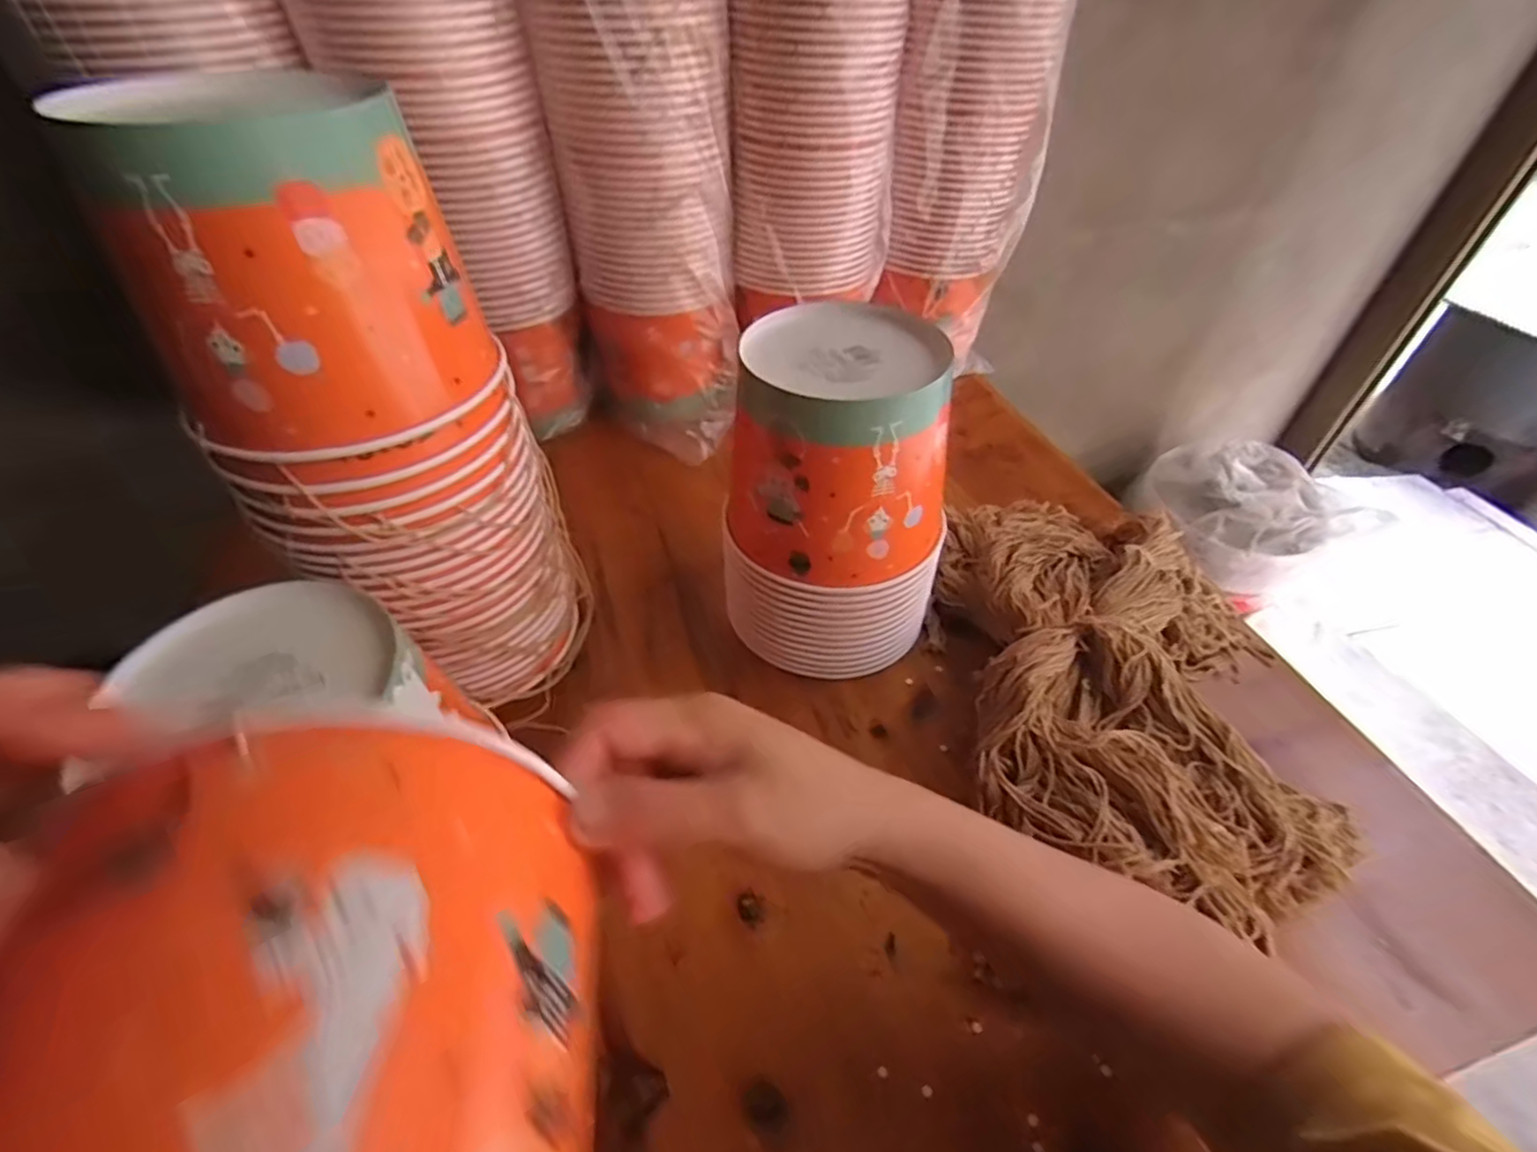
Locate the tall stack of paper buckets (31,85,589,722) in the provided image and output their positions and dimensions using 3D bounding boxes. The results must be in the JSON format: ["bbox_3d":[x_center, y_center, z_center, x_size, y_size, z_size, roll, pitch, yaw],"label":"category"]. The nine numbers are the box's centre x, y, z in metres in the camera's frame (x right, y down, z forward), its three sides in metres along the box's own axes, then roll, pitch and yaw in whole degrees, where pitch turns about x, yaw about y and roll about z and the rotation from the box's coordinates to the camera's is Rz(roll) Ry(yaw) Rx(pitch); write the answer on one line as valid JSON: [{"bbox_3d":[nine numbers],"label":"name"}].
[{"bbox_3d":[-0.212,-0.071,0.391,0.129,0.347,0.131,0,46,-2],"label":"tall stack of paper buckets"}]

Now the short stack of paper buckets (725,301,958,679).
[{"bbox_3d":[0.054,-0.046,0.471,0.154,0.229,0.144,4,46,2],"label":"short stack of paper buckets"}]

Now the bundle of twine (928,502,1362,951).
[{"bbox_3d":[0.252,0.064,0.484,0.267,0.068,0.348,9,46,7],"label":"bundle of twine"}]

